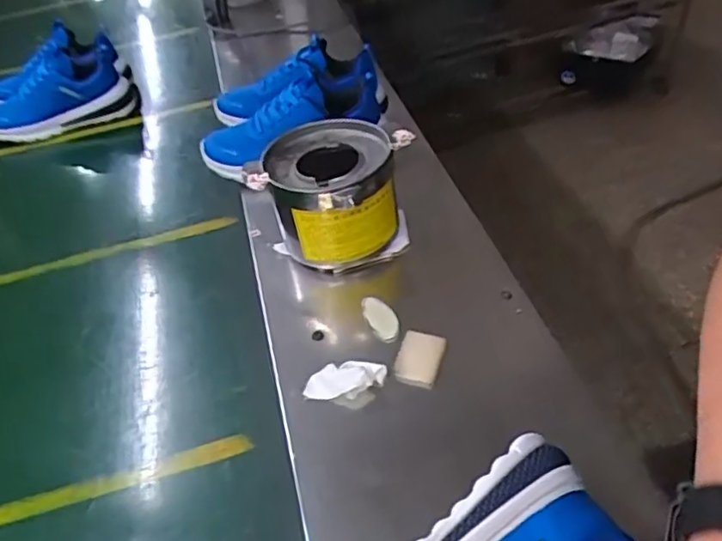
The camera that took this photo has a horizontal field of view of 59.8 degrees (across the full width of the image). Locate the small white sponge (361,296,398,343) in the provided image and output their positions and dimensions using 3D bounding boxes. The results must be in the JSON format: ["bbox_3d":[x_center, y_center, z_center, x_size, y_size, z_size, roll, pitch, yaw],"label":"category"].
[{"bbox_3d":[0.020,0.050,0.643,0.028,0.014,0.057,-28,46,-19],"label":"small white sponge"}]

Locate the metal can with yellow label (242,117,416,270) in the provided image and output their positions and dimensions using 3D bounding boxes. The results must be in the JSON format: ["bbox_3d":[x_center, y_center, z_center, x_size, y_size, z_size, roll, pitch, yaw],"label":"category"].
[{"bbox_3d":[-0.028,-0.080,0.717,0.153,0.128,0.145,16,48,25],"label":"metal can with yellow label"}]

